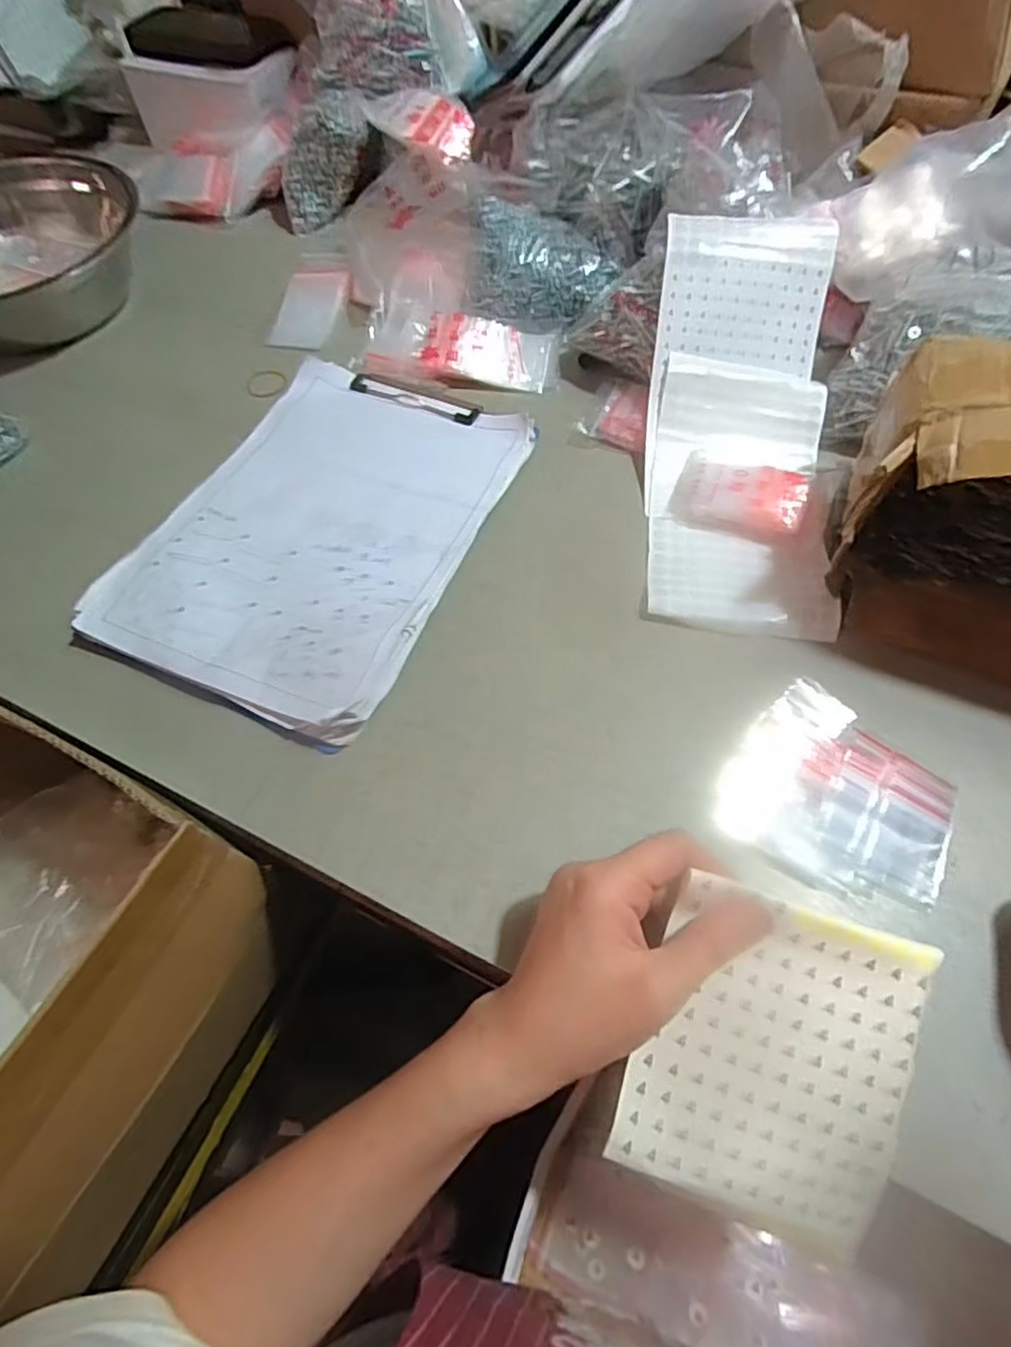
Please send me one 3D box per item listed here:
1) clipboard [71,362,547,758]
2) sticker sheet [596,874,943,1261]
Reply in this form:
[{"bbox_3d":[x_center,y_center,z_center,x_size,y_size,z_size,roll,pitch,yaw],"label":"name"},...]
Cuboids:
[{"bbox_3d":[-0.134,-0.112,0.462,0.217,0.019,0.293,21,64,13],"label":"clipboard"},{"bbox_3d":[0.122,0.174,0.296,0.121,0.017,0.135,18,84,4],"label":"sticker sheet"}]

